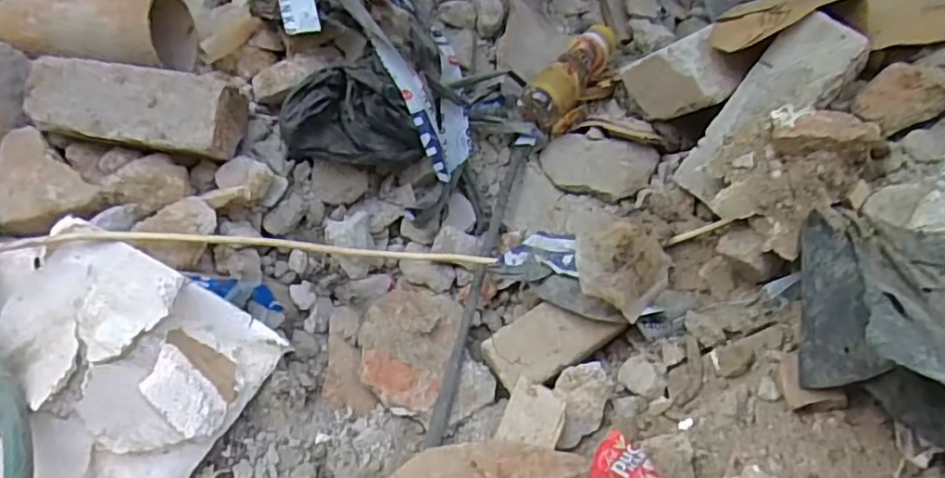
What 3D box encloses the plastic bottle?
[{"bbox_3d":[0.117,-0.197,0.735,0.048,0.049,0.162,28,65,28],"label":"plastic bottle"}]

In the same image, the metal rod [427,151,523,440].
[{"bbox_3d":[0.006,0.044,0.666,0.018,0.023,0.344,10,60,13],"label":"metal rod"}]

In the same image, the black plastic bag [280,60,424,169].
[{"bbox_3d":[-0.131,-0.125,0.670,0.134,0.092,0.082,-15,45,-12],"label":"black plastic bag"}]

